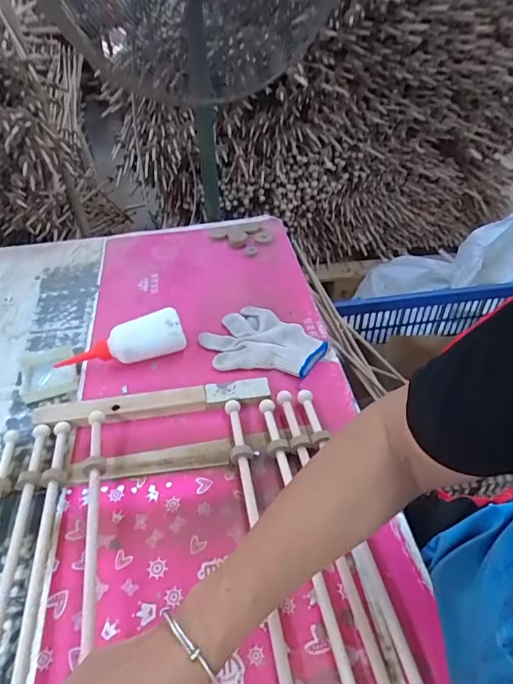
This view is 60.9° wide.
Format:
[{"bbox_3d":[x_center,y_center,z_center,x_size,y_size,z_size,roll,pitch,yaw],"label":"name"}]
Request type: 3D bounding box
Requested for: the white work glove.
[{"bbox_3d":[0.008,0.001,0.627,0.168,0.018,0.119,20,47,22],"label":"white work glove"}]

